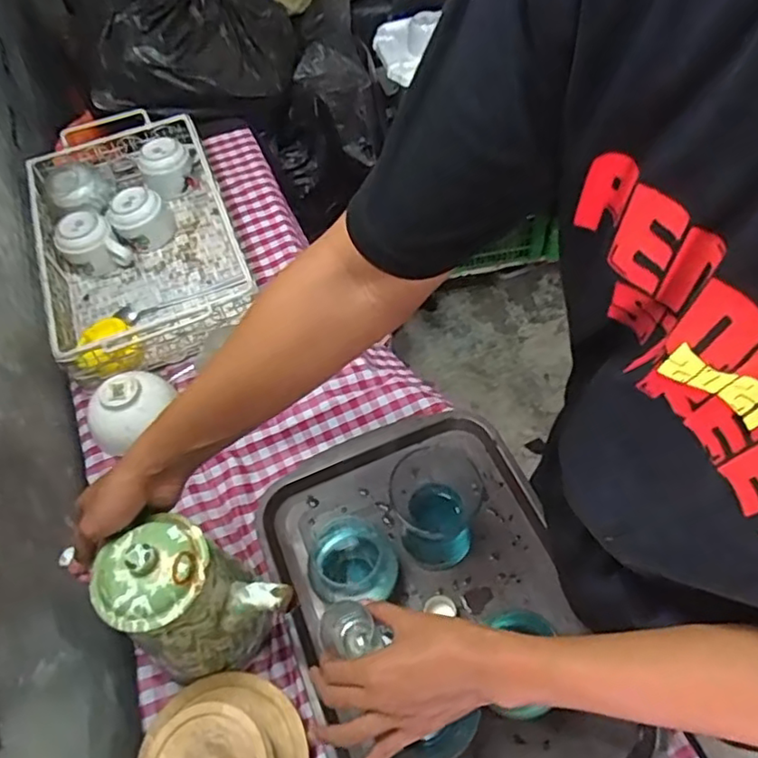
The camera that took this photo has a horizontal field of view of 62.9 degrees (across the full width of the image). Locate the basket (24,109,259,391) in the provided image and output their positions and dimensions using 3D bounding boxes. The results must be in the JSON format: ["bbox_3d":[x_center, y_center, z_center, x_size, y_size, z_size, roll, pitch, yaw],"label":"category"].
[{"bbox_3d":[-0.345,-0.199,0.892,0.257,0.090,0.419,-21,57,-9],"label":"basket"}]

